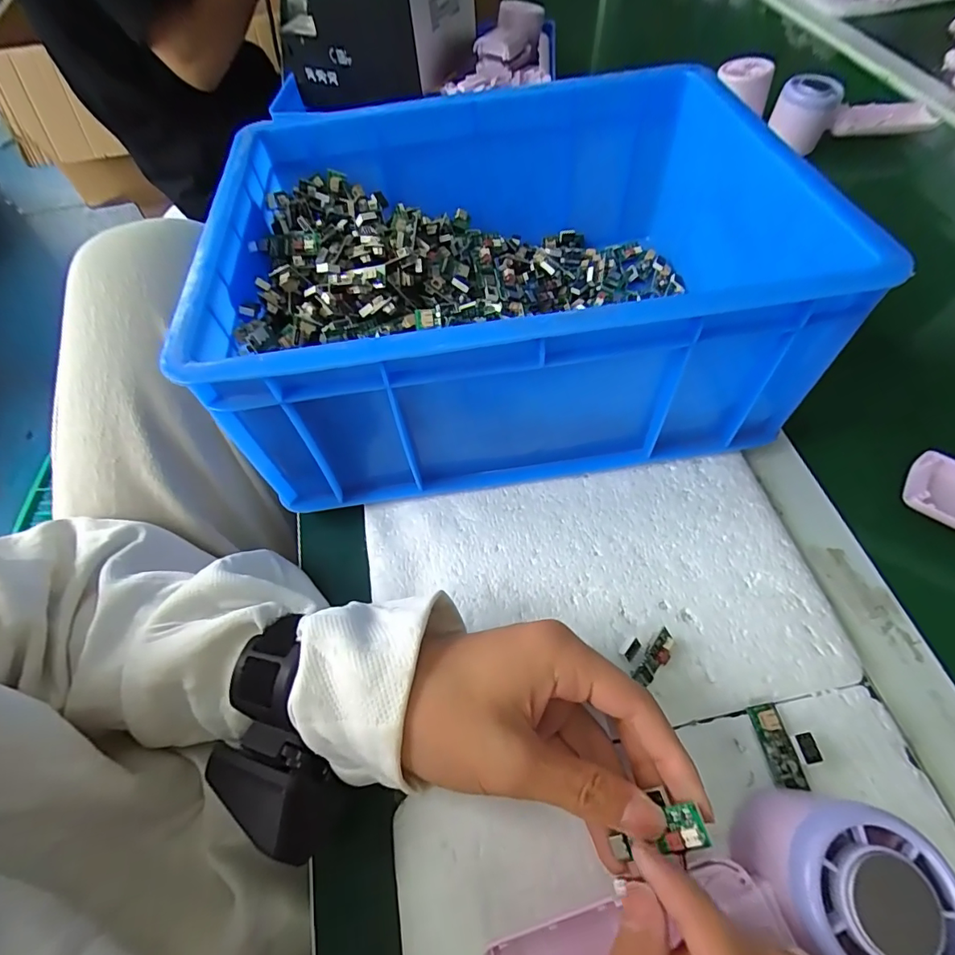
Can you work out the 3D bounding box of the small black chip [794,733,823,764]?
[{"bbox_3d":[0.153,0.125,0.222,0.007,0.004,0.012,-20,64,19],"label":"small black chip"}]

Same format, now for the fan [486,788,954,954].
[{"bbox_3d":[0.090,0.174,0.187,0.167,0.043,0.062,-26,50,8],"label":"fan"}]

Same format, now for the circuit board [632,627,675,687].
[{"bbox_3d":[0.094,0.094,0.252,0.012,0.005,0.030,33,79,14],"label":"circuit board"}]

